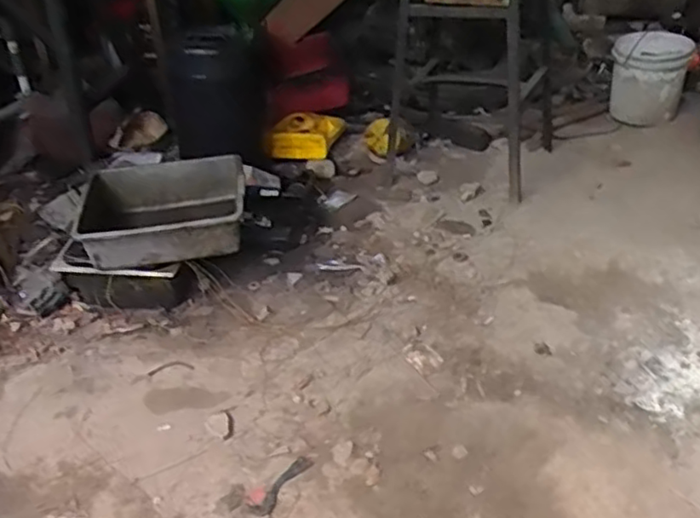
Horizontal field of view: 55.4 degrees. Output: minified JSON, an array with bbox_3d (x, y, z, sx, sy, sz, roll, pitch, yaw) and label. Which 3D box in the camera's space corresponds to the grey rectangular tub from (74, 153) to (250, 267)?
[{"bbox_3d":[-0.465,-0.119,1.674,0.410,0.132,0.316,-8,33,-4],"label":"grey rectangular tub"}]

